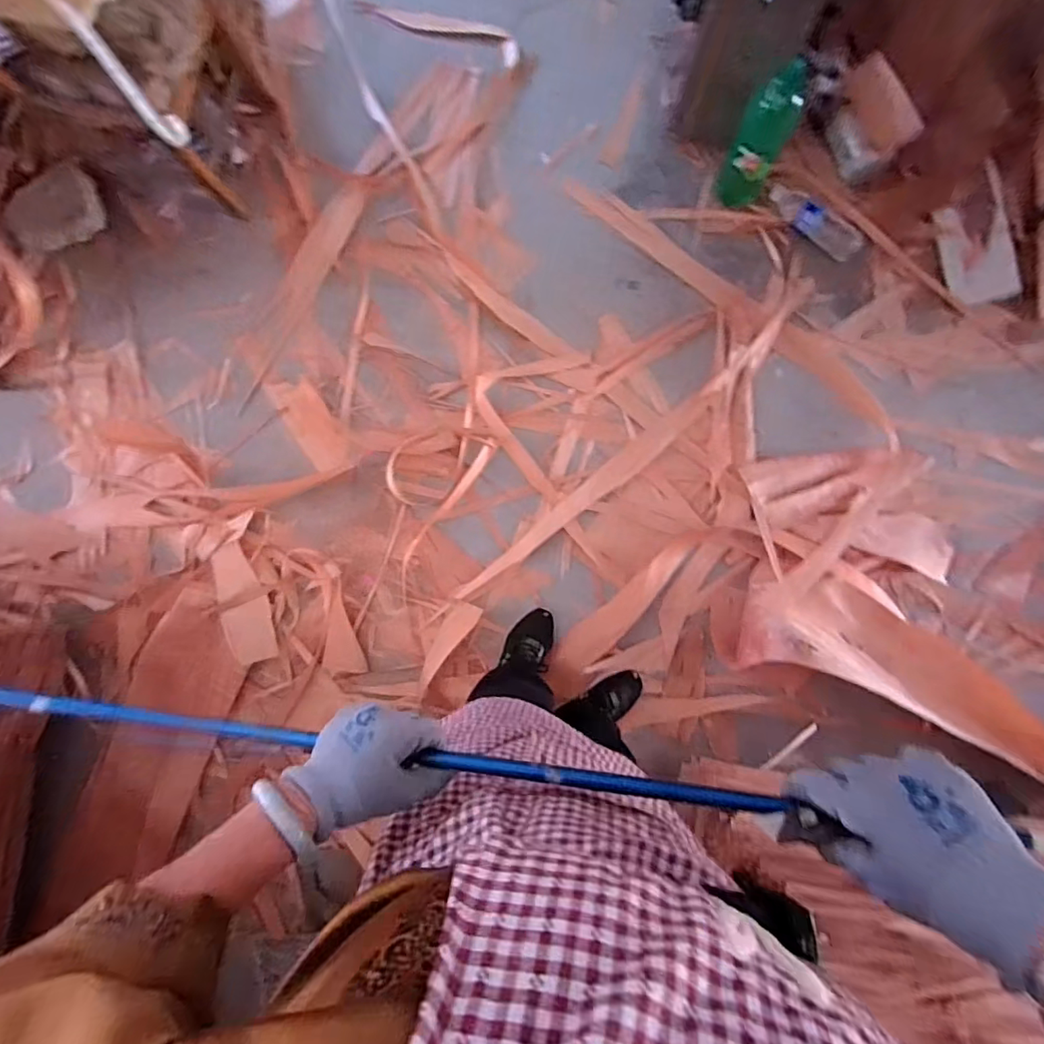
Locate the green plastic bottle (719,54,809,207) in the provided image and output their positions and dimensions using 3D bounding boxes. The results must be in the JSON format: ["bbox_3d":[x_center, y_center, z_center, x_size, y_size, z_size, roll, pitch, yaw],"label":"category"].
[{"bbox_3d":[0.479,-0.763,1.037,0.103,0.306,0.100,0,88,2],"label":"green plastic bottle"}]

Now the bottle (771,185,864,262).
[{"bbox_3d":[0.657,-0.678,1.153,0.074,0.051,0.234,-44,87,0],"label":"bottle"}]

